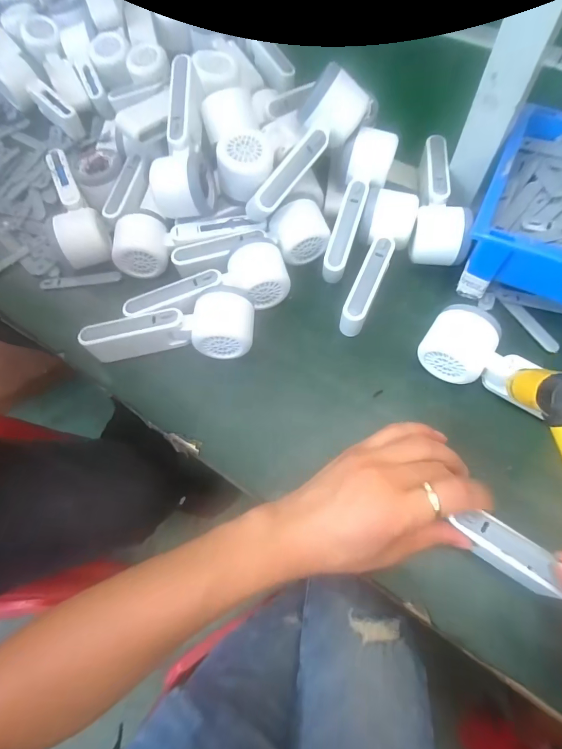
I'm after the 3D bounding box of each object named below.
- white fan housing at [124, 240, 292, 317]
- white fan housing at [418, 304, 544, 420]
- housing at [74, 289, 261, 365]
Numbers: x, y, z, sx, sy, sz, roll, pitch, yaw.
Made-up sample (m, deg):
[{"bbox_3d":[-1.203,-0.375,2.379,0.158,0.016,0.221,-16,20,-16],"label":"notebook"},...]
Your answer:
[{"bbox_3d":[-0.075,-0.087,0.413,0.163,0.043,0.058,-17,66,-6],"label":"white fan housing"},{"bbox_3d":[0.203,0.006,0.355,0.164,0.050,0.061,39,73,17],"label":"white fan housing"},{"bbox_3d":[-0.105,-0.047,0.397,0.156,0.047,0.061,-1,66,2],"label":"housing"}]

